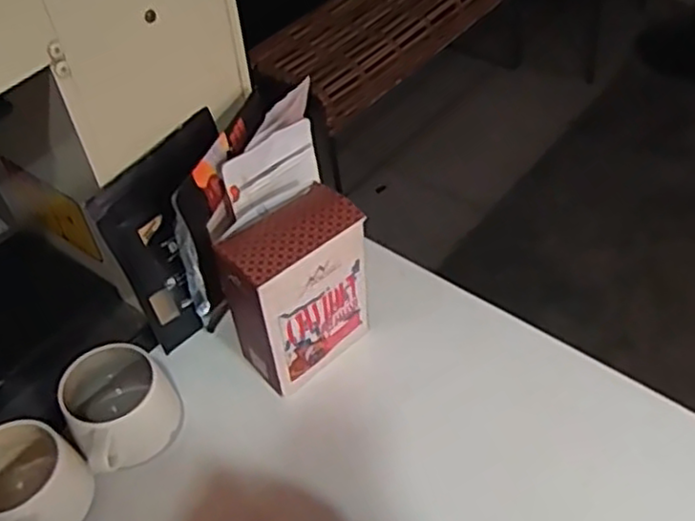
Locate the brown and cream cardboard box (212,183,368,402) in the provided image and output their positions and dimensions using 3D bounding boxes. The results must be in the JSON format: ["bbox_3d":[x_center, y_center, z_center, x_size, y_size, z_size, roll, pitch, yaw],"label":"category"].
[{"bbox_3d":[-0.047,0.027,0.616,0.120,0.156,0.079,-36,55,-25],"label":"brown and cream cardboard box"}]

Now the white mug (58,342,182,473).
[{"bbox_3d":[-0.195,0.126,0.592,0.081,0.072,0.095,24,55,23],"label":"white mug"}]

